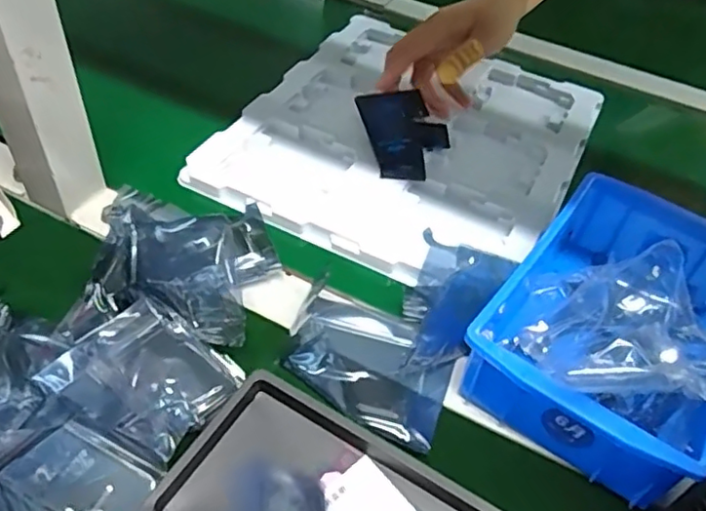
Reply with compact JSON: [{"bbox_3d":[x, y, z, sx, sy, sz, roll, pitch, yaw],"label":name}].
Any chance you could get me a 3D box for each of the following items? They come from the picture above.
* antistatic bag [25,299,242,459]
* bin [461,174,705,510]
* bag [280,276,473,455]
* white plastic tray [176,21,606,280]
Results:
[{"bbox_3d":[-0.120,0.072,0.356,0.089,0.008,0.074,32,52,20],"label":"antistatic bag"},{"bbox_3d":[0.166,0.041,0.393,0.123,0.062,0.198,32,52,21],"label":"bin"},{"bbox_3d":[0.010,0.066,0.392,0.113,0.011,0.076,29,52,19],"label":"bag"},{"bbox_3d":[0.052,-0.109,0.551,0.271,0.014,0.310,25,50,16],"label":"white plastic tray"}]

